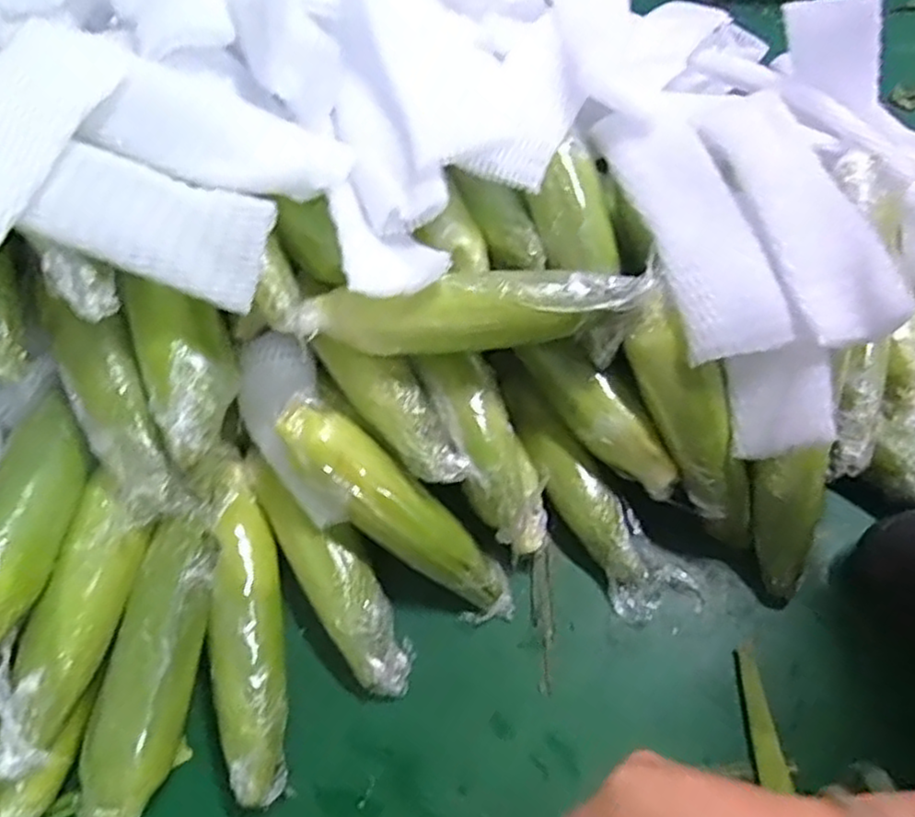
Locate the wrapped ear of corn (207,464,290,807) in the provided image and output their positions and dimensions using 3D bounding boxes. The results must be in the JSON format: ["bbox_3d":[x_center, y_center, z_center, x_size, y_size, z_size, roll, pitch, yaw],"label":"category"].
[{"bbox_3d":[-0.153,0.159,0.515,0.049,0.056,0.236,-9,62,-3],"label":"wrapped ear of corn"}]

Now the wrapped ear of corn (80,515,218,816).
[{"bbox_3d":[-0.213,0.187,0.483,0.057,0.055,0.212,10,78,7],"label":"wrapped ear of corn"}]

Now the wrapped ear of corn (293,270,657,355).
[{"bbox_3d":[0.011,-0.071,0.486,0.239,0.042,0.043,-4,62,0],"label":"wrapped ear of corn"}]

